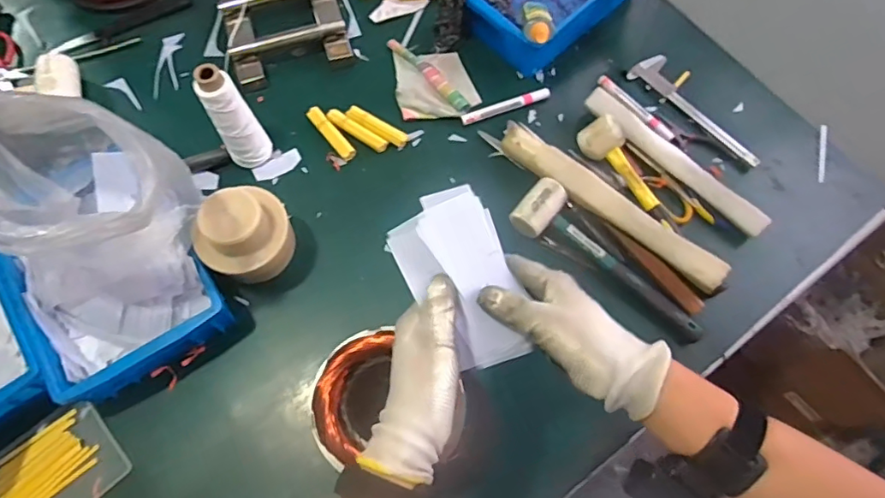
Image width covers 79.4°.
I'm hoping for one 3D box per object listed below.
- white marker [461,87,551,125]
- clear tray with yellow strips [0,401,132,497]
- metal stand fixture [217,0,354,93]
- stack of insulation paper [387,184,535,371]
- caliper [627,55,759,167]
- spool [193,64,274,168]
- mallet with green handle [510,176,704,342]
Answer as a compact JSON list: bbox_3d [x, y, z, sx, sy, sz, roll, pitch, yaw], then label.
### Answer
[{"bbox_3d":[0.097,-0.217,0.804,0.142,0.012,0.018,-19,72,-8],"label":"white marker"},{"bbox_3d":[-0.468,0.272,0.621,0.174,0.017,0.117,-41,76,-14],"label":"clear tray with yellow strips"},{"bbox_3d":[-0.256,-0.356,0.842,0.193,0.047,0.192,-17,71,-8],"label":"metal stand fixture"},{"bbox_3d":[0.013,0.024,0.418,0.080,0.020,0.140,-19,89,-9],"label":"stack of insulation paper"},{"bbox_3d":[0.385,-0.212,0.802,0.062,0.019,0.229,-38,75,-14],"label":"caliper"},{"bbox_3d":[-0.274,-0.166,0.707,0.050,0.178,0.048,0,70,-1],"label":"spool"},{"bbox_3d":[0.222,0.018,0.703,0.285,0.045,0.076,39,74,12],"label":"mallet with green handle"}]

